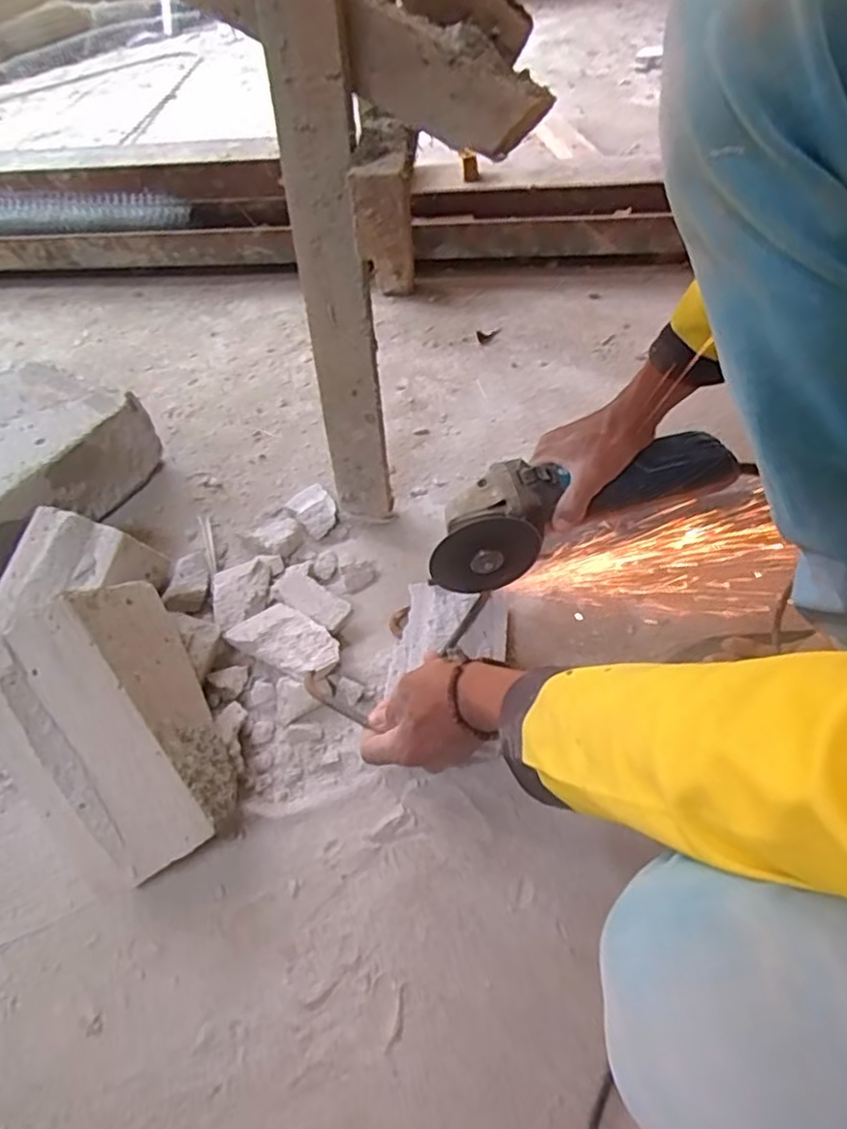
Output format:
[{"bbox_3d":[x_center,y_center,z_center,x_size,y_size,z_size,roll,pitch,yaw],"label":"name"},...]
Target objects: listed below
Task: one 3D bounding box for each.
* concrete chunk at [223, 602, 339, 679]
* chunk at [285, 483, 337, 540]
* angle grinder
[{"bbox_3d":[-0.127,0.075,0.622,0.106,0.024,0.059,23,57,22],"label":"concrete chunk"},{"bbox_3d":[-0.124,-0.063,0.737,0.044,0.019,0.072,-31,55,-18],"label":"chunk"},{"bbox_3d":[0.135,-0.056,0.596,0.277,0.082,0.074,-21,52,-5],"label":"angle grinder"}]

